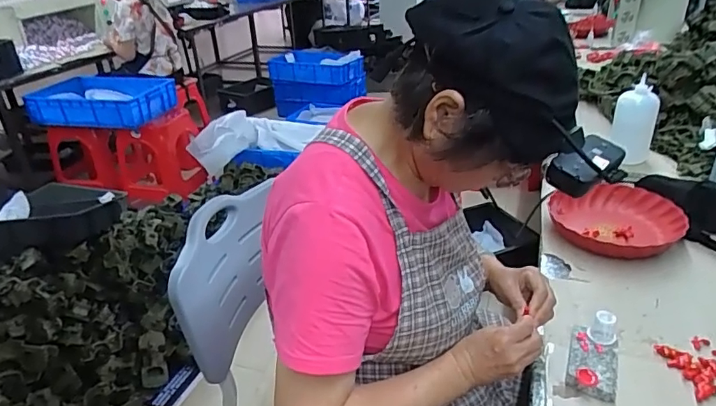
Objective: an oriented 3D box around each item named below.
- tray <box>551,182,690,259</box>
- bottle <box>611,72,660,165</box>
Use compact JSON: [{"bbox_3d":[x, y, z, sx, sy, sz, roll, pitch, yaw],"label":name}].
[{"bbox_3d":[0.505,0.031,0.999,0.242,0.045,0.238,20,35,35],"label":"tray"},{"bbox_3d":[0.698,-0.200,1.261,0.089,0.213,0.092,16,34,32],"label":"bottle"}]

